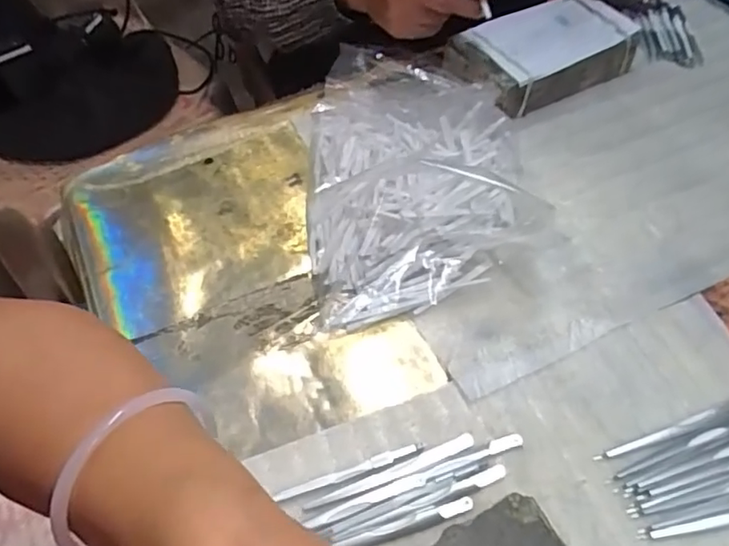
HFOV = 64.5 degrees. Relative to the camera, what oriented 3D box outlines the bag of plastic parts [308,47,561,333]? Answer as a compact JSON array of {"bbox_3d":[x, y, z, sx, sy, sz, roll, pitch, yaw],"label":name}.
[{"bbox_3d":[0.032,-0.096,0.453,0.173,0.061,0.263,-10,53,-4],"label":"bag of plastic parts"}]

